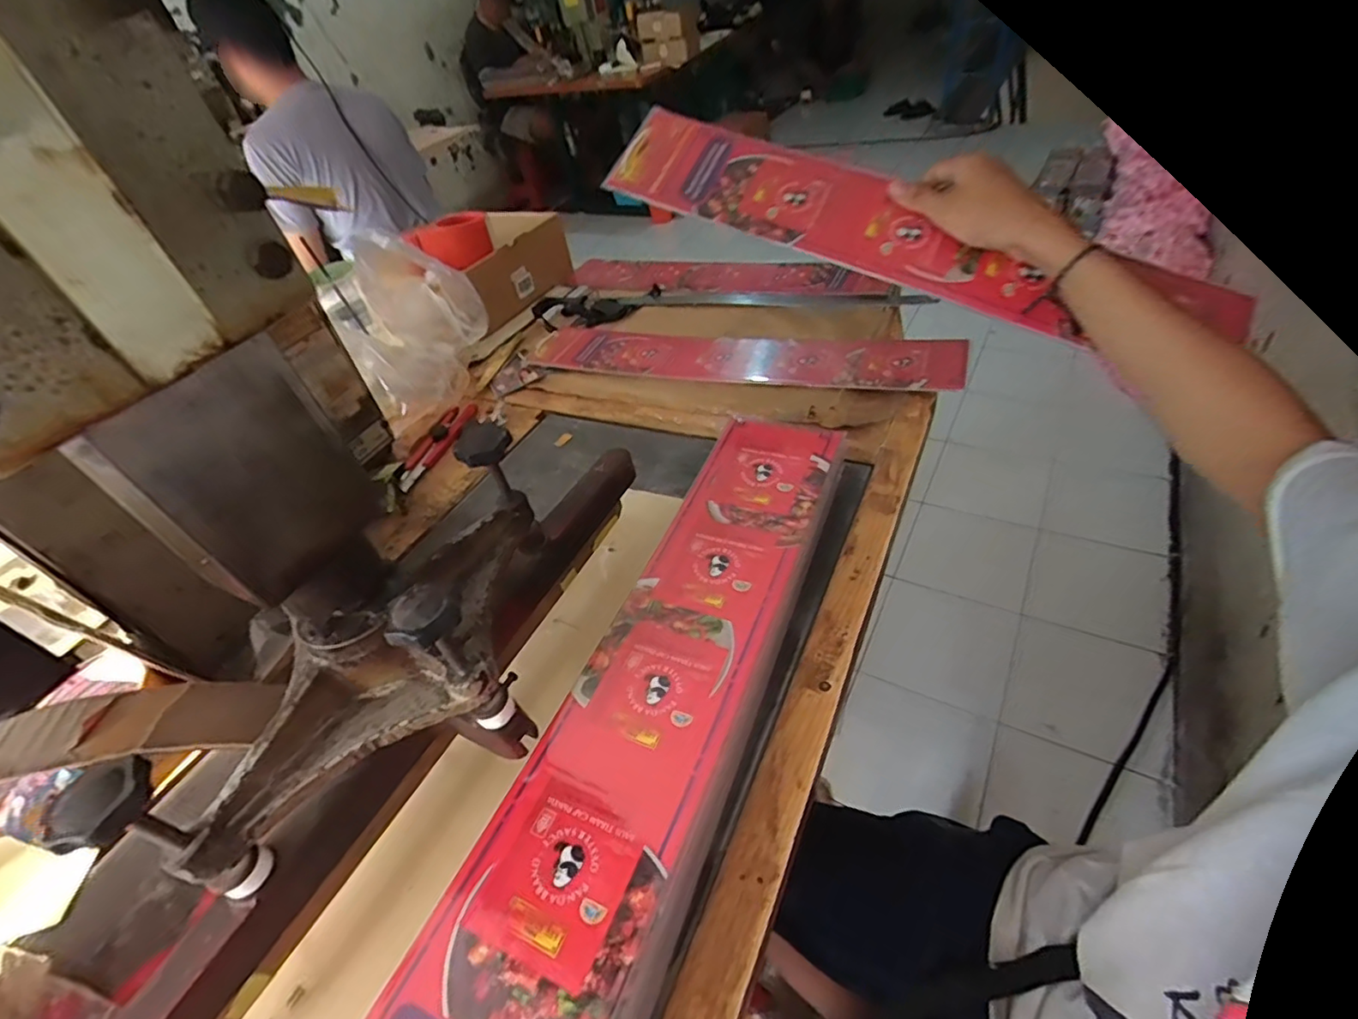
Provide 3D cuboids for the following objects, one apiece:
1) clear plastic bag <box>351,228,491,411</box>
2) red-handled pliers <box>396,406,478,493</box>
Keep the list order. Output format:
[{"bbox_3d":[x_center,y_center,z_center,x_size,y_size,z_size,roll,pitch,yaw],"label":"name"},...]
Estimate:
[{"bbox_3d":[-0.338,-0.247,0.762,0.160,0.174,0.228,-22,45,-11],"label":"clear plastic bag"},{"bbox_3d":[-0.294,-0.085,0.710,0.046,0.012,0.160,6,47,18],"label":"red-handled pliers"}]

